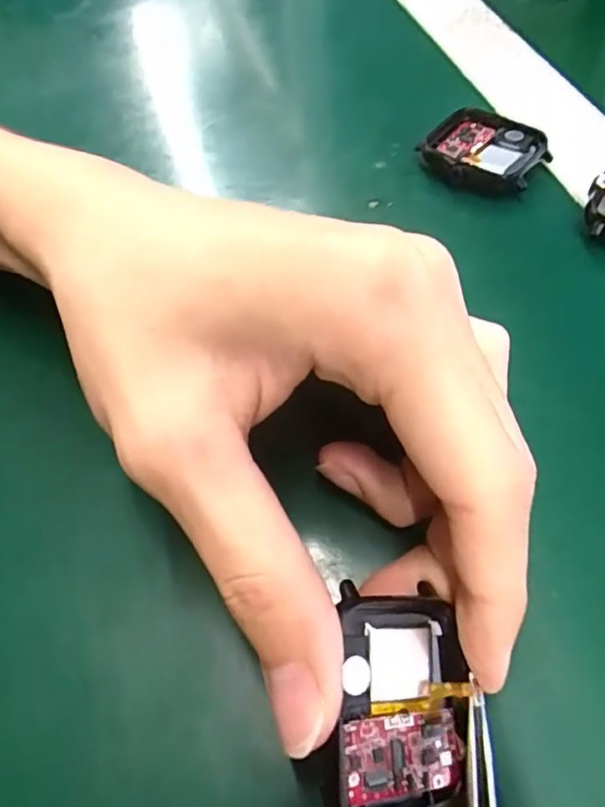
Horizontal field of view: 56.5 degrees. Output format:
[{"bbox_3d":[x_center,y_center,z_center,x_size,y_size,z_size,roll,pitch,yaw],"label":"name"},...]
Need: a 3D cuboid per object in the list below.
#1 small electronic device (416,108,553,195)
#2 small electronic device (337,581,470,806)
[{"bbox_3d":[0.074,-0.103,0.231,0.045,0.010,0.042,29,63,20],"label":"small electronic device"},{"bbox_3d":[0.021,0.065,0.121,0.033,0.012,0.045,13,68,-27],"label":"small electronic device"}]

